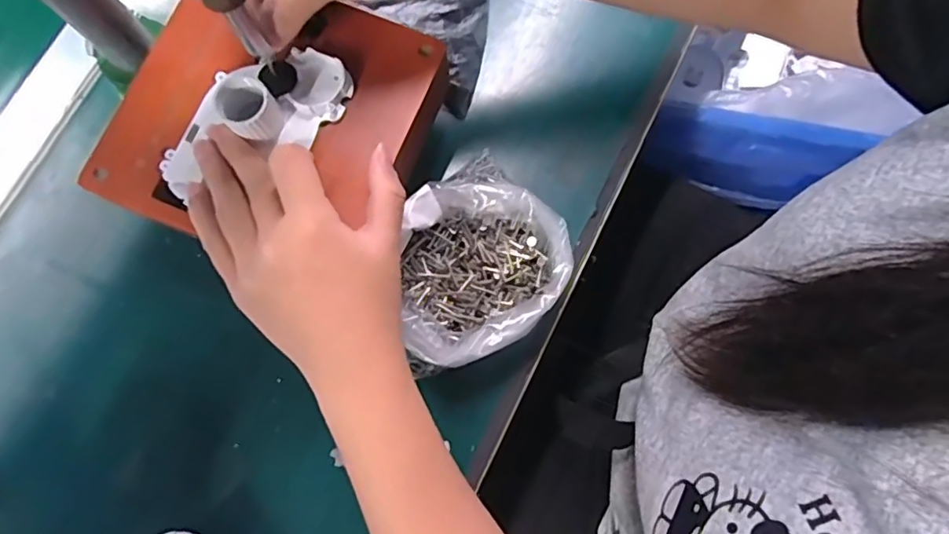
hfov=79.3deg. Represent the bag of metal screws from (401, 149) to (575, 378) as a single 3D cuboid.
[{"bbox_3d":[-0.004,-0.001,0.342,0.112,0.050,0.100,-39,81,-8],"label":"bag of metal screws"}]

